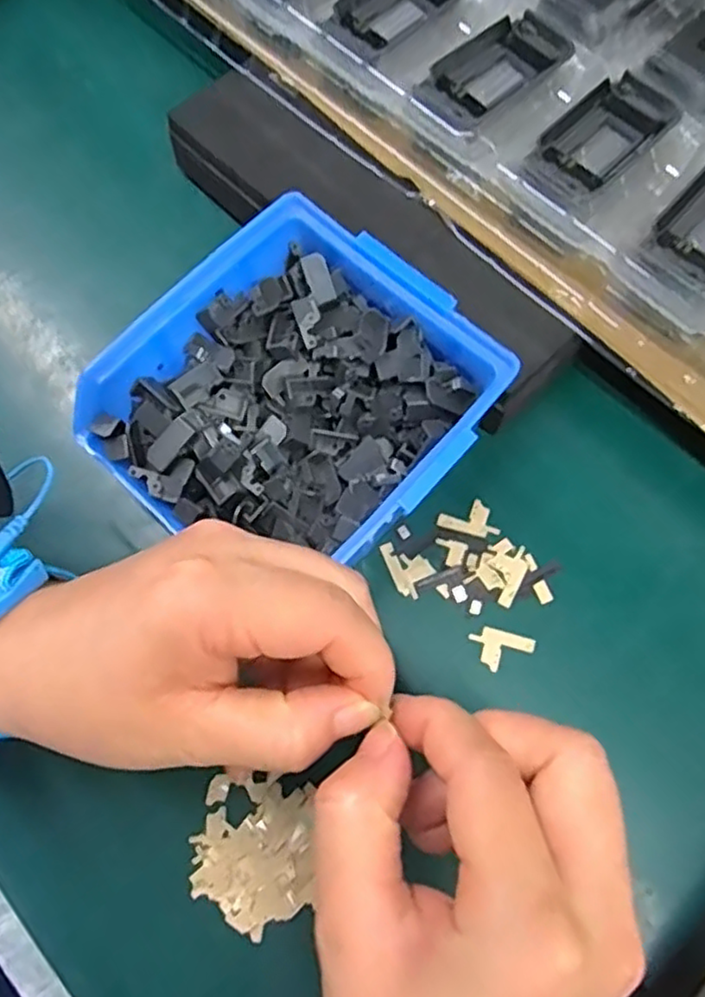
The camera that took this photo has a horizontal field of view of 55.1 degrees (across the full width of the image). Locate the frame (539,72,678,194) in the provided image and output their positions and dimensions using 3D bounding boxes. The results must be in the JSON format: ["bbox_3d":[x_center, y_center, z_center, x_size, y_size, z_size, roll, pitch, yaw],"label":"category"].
[{"bbox_3d":[0.111,-0.160,0.294,0.064,0.006,0.035,-42,77,-13],"label":"frame"}]

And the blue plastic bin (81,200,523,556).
[{"bbox_3d":[-0.022,-0.031,0.279,0.126,0.066,0.133,41,78,13],"label":"blue plastic bin"}]

